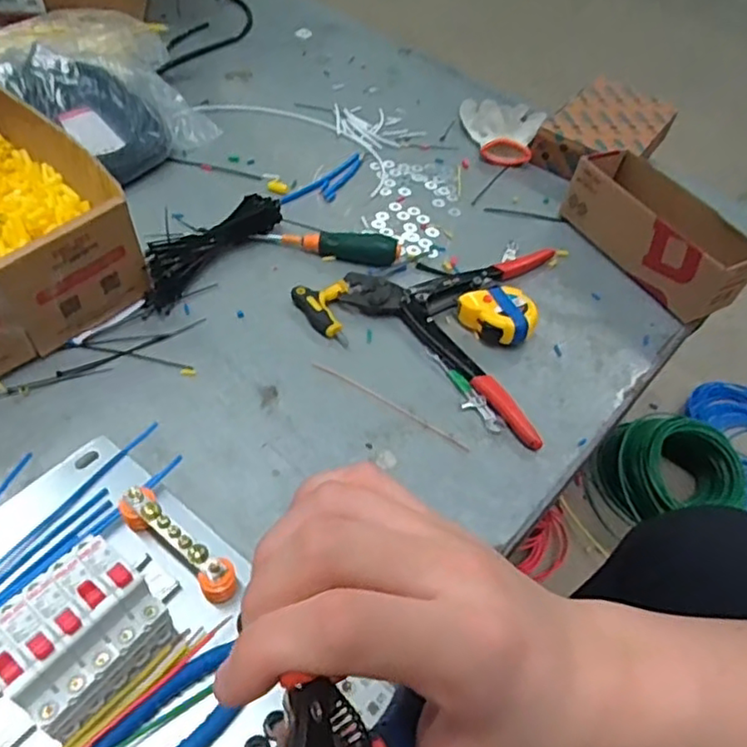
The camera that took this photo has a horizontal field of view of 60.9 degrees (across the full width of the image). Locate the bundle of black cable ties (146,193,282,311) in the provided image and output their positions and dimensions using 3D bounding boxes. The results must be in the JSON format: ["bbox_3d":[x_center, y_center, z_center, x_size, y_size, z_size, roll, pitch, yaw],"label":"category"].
[{"bbox_3d":[-0.176,-0.140,0.692,0.046,0.041,0.197,27,51,16],"label":"bundle of black cable ties"}]

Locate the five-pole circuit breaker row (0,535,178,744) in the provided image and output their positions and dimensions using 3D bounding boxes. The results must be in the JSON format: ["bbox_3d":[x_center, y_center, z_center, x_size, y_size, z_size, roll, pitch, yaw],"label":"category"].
[{"bbox_3d":[-0.182,0.161,0.391,0.079,0.070,0.090,36,54,23],"label":"five-pole circuit breaker row"}]

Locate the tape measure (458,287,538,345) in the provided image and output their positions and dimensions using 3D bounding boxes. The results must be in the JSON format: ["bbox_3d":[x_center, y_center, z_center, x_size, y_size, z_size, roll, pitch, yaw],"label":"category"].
[{"bbox_3d":[0.133,-0.062,0.674,0.076,0.037,0.065,37,55,24],"label":"tape measure"}]

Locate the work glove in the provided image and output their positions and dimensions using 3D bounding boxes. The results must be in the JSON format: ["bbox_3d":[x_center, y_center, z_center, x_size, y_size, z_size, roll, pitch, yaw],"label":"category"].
[{"bbox_3d":[0.187,-0.365,0.940,0.117,0.031,0.161,11,48,3],"label":"work glove"}]

